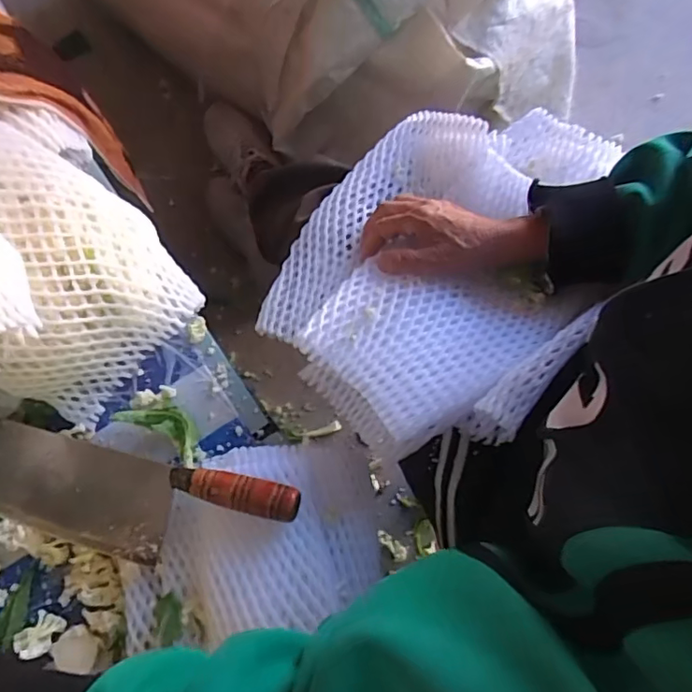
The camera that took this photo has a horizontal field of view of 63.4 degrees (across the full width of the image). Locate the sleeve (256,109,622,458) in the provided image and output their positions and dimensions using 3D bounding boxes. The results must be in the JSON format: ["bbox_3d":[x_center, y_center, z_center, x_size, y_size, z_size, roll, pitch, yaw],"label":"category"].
[{"bbox_3d":[0.092,-0.091,0.513,0.260,0.118,0.358,37,80,9],"label":"sleeve"}]

